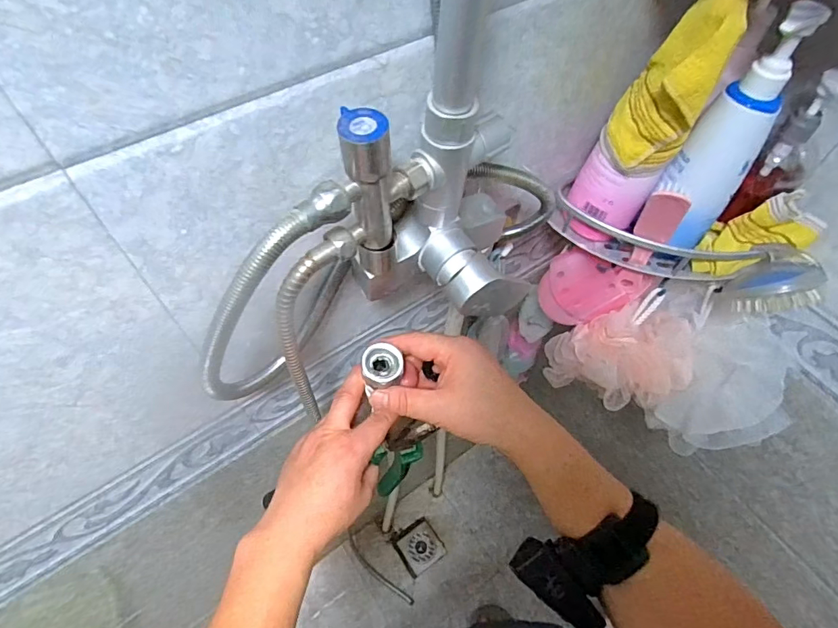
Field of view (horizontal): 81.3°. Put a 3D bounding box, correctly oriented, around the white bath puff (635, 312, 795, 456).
[{"bbox_3d":[0.341,0.090,0.546,0.108,0.141,0.126,-39,67,-23],"label":"white bath puff"}]

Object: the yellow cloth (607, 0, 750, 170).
[{"bbox_3d":[0.202,-0.183,0.393,0.065,0.138,0.051,23,60,11],"label":"yellow cloth"}]

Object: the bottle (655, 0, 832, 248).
[{"bbox_3d":[0.264,-0.146,0.421,0.068,0.201,0.058,-26,63,-17],"label":"bottle"}]

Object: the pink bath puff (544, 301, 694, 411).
[{"bbox_3d":[0.234,0.058,0.577,0.136,0.116,0.088,3,58,0],"label":"pink bath puff"}]

